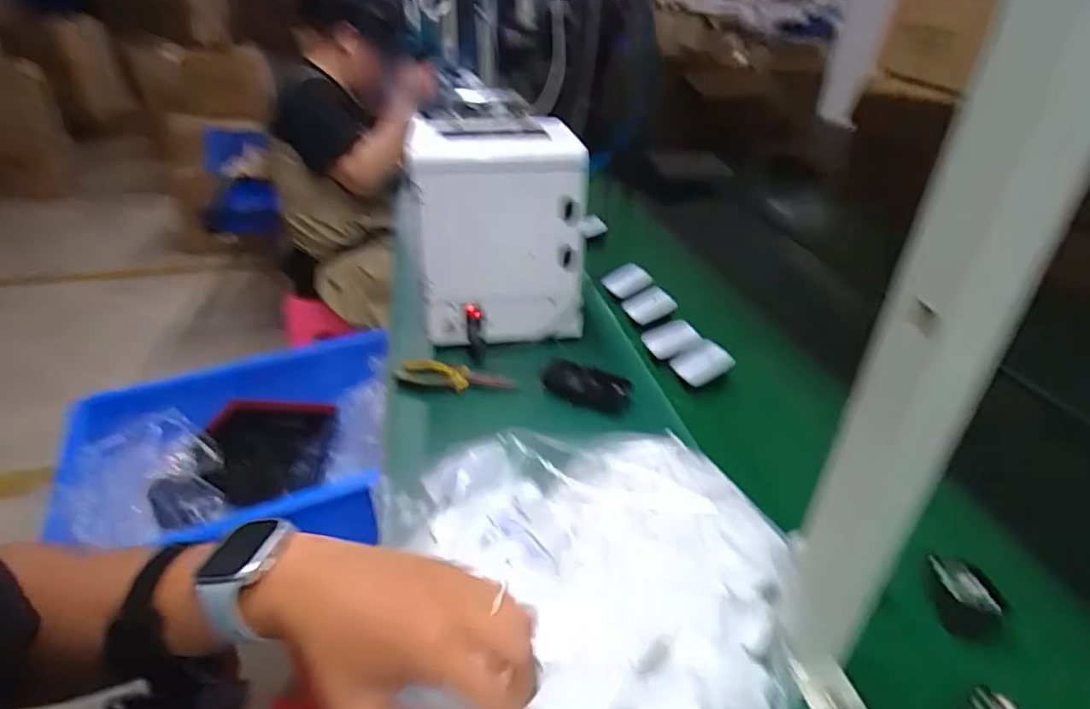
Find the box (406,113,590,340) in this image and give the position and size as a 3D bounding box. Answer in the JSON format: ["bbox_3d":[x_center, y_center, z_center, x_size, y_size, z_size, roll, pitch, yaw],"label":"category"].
[{"bbox_3d":[-0.063,-0.184,0.839,0.214,0.260,0.191,-3,33,-5],"label":"box"}]

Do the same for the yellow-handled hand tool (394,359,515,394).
[{"bbox_3d":[-0.117,0.030,0.762,0.148,0.026,0.035,7,33,10],"label":"yellow-handled hand tool"}]

